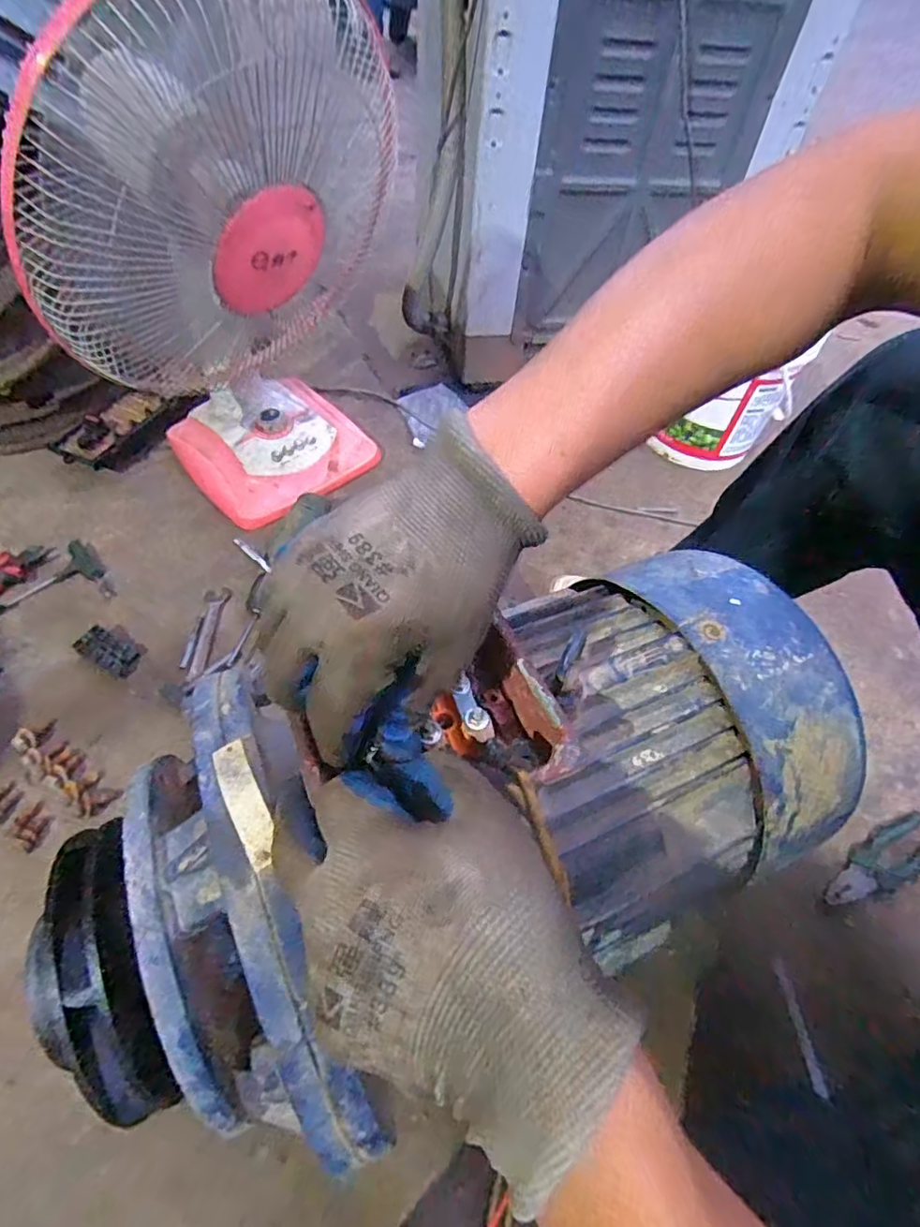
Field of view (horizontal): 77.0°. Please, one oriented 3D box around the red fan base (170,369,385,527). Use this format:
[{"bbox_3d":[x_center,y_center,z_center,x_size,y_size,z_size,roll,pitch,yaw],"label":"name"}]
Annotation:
[{"bbox_3d":[-0.277,-0.259,0.848,0.239,0.097,0.238,-33,60,-22],"label":"red fan base"}]

